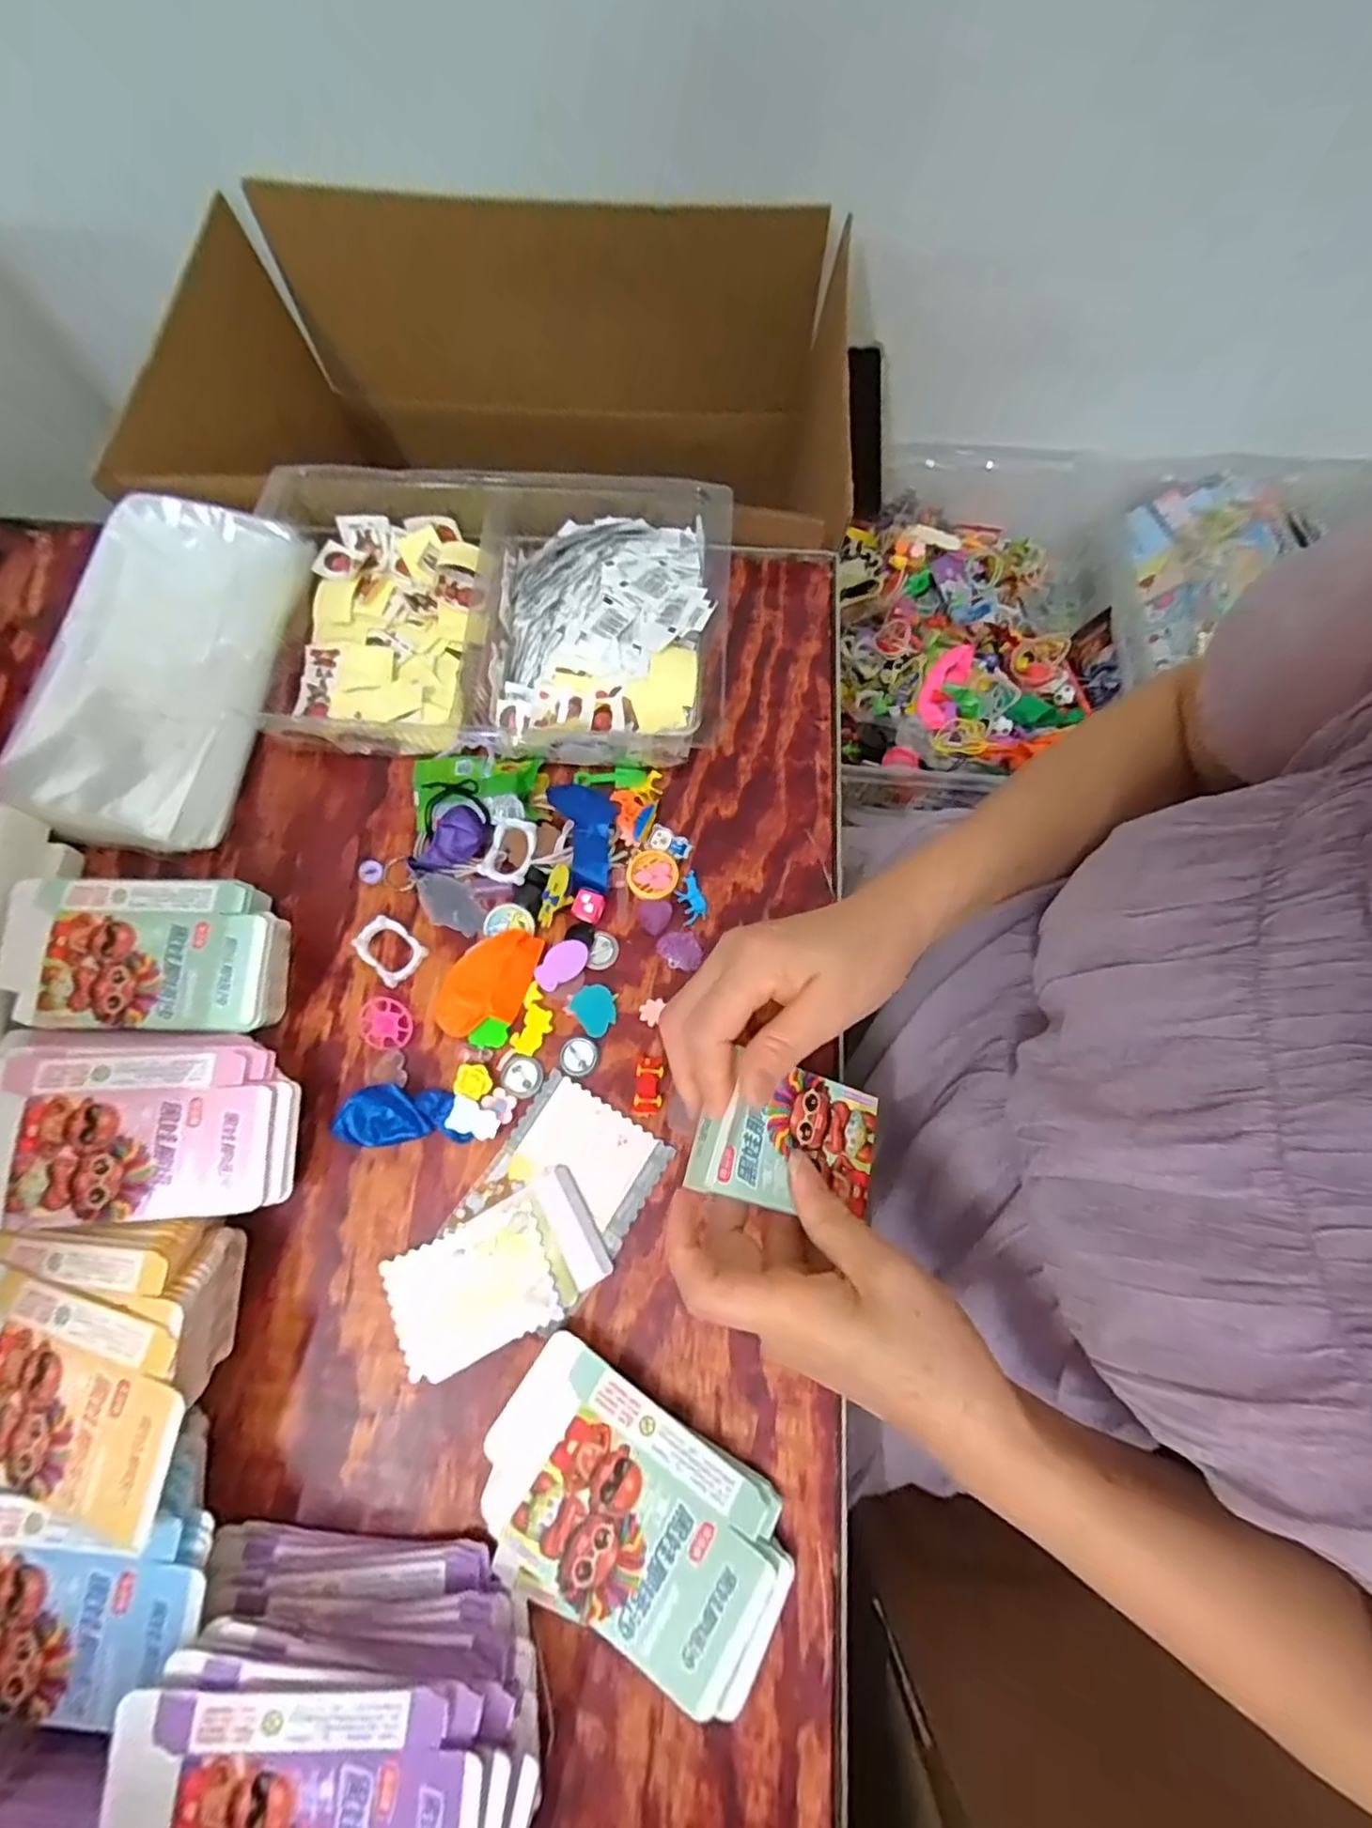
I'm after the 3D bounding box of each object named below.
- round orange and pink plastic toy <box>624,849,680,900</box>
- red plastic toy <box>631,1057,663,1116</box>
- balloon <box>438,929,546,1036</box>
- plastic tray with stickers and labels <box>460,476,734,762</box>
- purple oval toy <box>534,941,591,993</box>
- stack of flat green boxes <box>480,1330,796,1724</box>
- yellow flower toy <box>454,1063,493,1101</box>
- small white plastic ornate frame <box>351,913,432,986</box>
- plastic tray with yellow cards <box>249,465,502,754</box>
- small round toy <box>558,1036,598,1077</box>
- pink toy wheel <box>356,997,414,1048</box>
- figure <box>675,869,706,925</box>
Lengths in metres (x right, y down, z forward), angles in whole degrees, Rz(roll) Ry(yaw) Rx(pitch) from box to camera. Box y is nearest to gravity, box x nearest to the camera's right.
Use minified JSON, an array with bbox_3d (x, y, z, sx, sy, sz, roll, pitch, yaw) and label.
[{"bbox_3d":[-0.022,-0.026,0.423,0.033,0.005,0.033,0,74,0],"label":"round orange and pink plastic toy"},{"bbox_3d":[-0.022,0.103,0.387,0.016,0.007,0.032,4,74,2],"label":"red plastic toy"},{"bbox_3d":[-0.120,0.040,0.396,0.049,0.022,0.071,21,75,6],"label":"balloon"},{"bbox_3d":[-0.068,-0.200,0.452,0.190,0.055,0.202,4,74,1],"label":"plastic tray with stickers and labels"},{"bbox_3d":[-0.078,0.031,0.407,0.036,0.006,0.021,-33,76,-9],"label":"purple oval toy"},{"bbox_3d":[-0.029,0.300,0.322,0.157,0.026,0.099,33,76,9],"label":"stack of flat green boxes"},{"bbox_3d":[-0.126,0.099,0.389,0.022,0.004,0.019,14,74,4],"label":"yellow flower toy"},{"bbox_3d":[-0.188,0.022,0.412,0.039,0.011,0.032,41,78,11],"label":"small white plastic ornate frame"},{"bbox_3d":[-0.223,-0.208,0.457,0.163,0.052,0.204,6,74,2],"label":"plastic tray with yellow cards"},{"bbox_3d":[-0.065,0.086,0.394,0.021,0.004,0.022,0,74,0],"label":"small round toy"},{"bbox_3d":[-0.183,0.067,0.399,0.032,0.009,0.031,12,100,1],"label":"pink toy wheel"},{"bbox_3d":[0.003,-0.011,0.422,0.017,0.004,0.032,-16,74,-4],"label":"figure"}]

